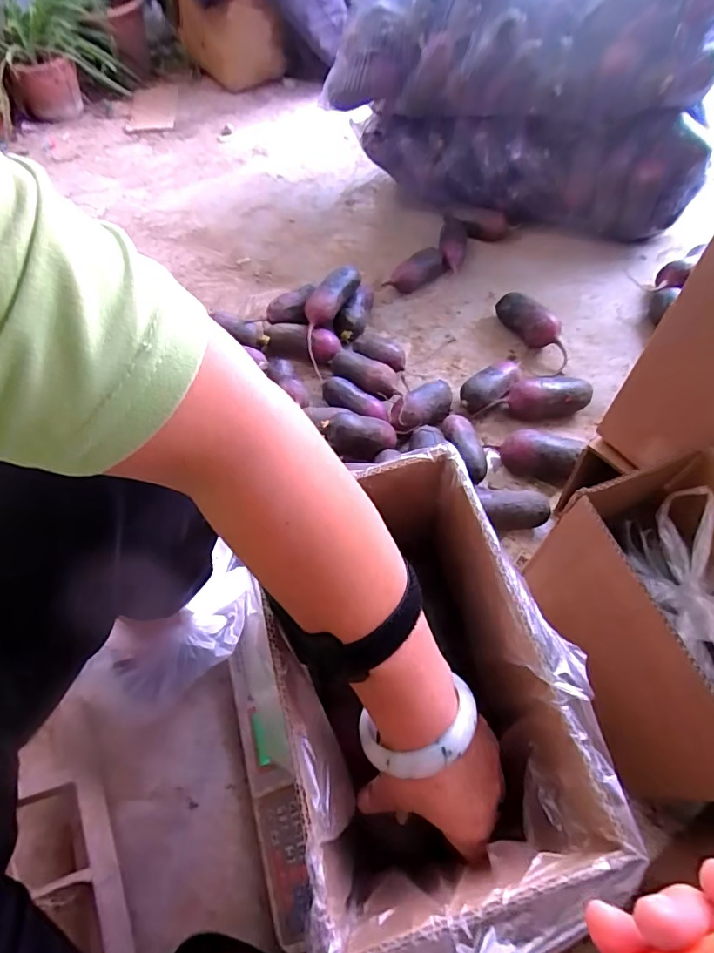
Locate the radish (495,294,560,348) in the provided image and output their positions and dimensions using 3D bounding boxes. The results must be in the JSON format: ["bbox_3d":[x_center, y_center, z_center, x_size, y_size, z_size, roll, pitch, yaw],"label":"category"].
[{"bbox_3d":[0.309,-0.285,0.908,0.056,0.057,0.134,-33,63,-19],"label":"radish"}]

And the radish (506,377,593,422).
[{"bbox_3d":[0.314,-0.130,0.821,0.137,0.051,0.062,-9,58,-5],"label":"radish"}]

